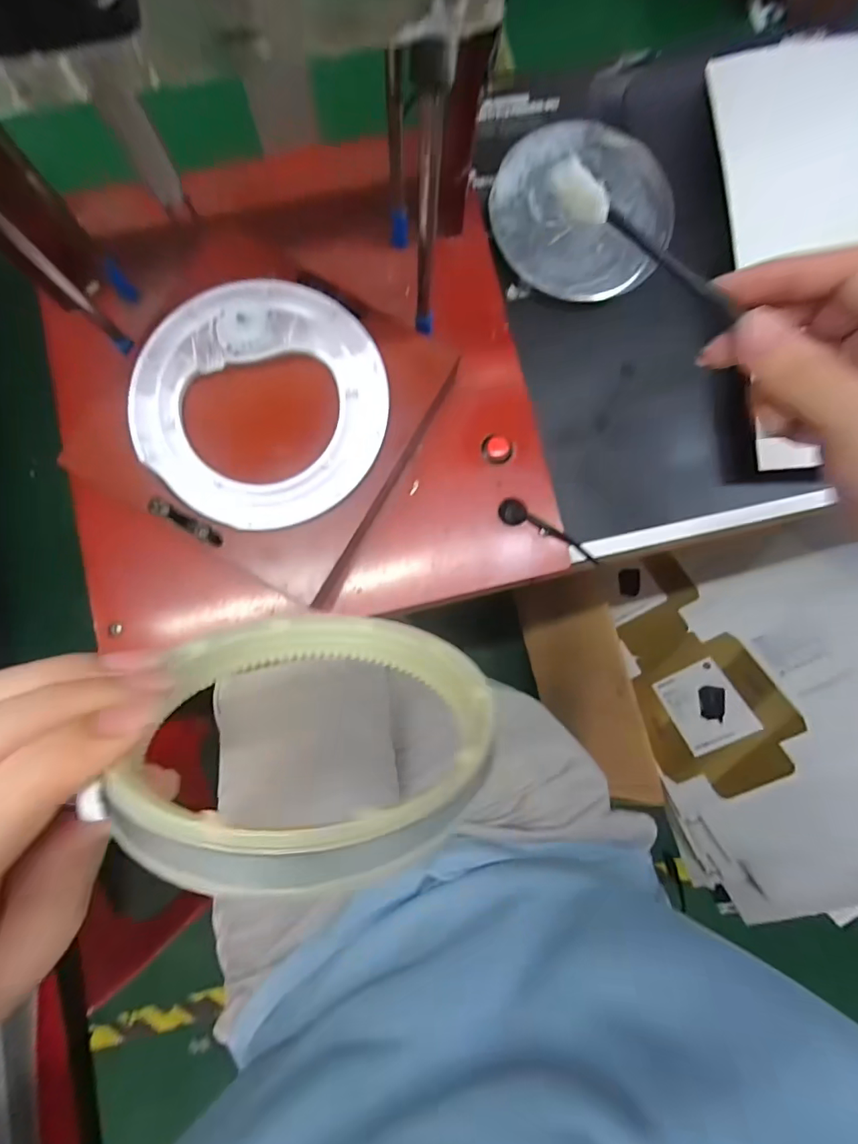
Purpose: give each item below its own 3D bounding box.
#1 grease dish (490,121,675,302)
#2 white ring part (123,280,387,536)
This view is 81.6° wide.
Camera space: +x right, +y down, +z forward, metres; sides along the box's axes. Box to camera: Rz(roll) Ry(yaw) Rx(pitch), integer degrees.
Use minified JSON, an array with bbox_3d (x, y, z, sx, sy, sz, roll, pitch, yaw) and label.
[{"bbox_3d":[0.111,-0.262,0.362,0.127,0.014,0.125,0,84,-2],"label":"grease dish"},{"bbox_3d":[-0.090,-0.091,0.267,0.132,0.009,0.132,15,86,-1],"label":"white ring part"}]

